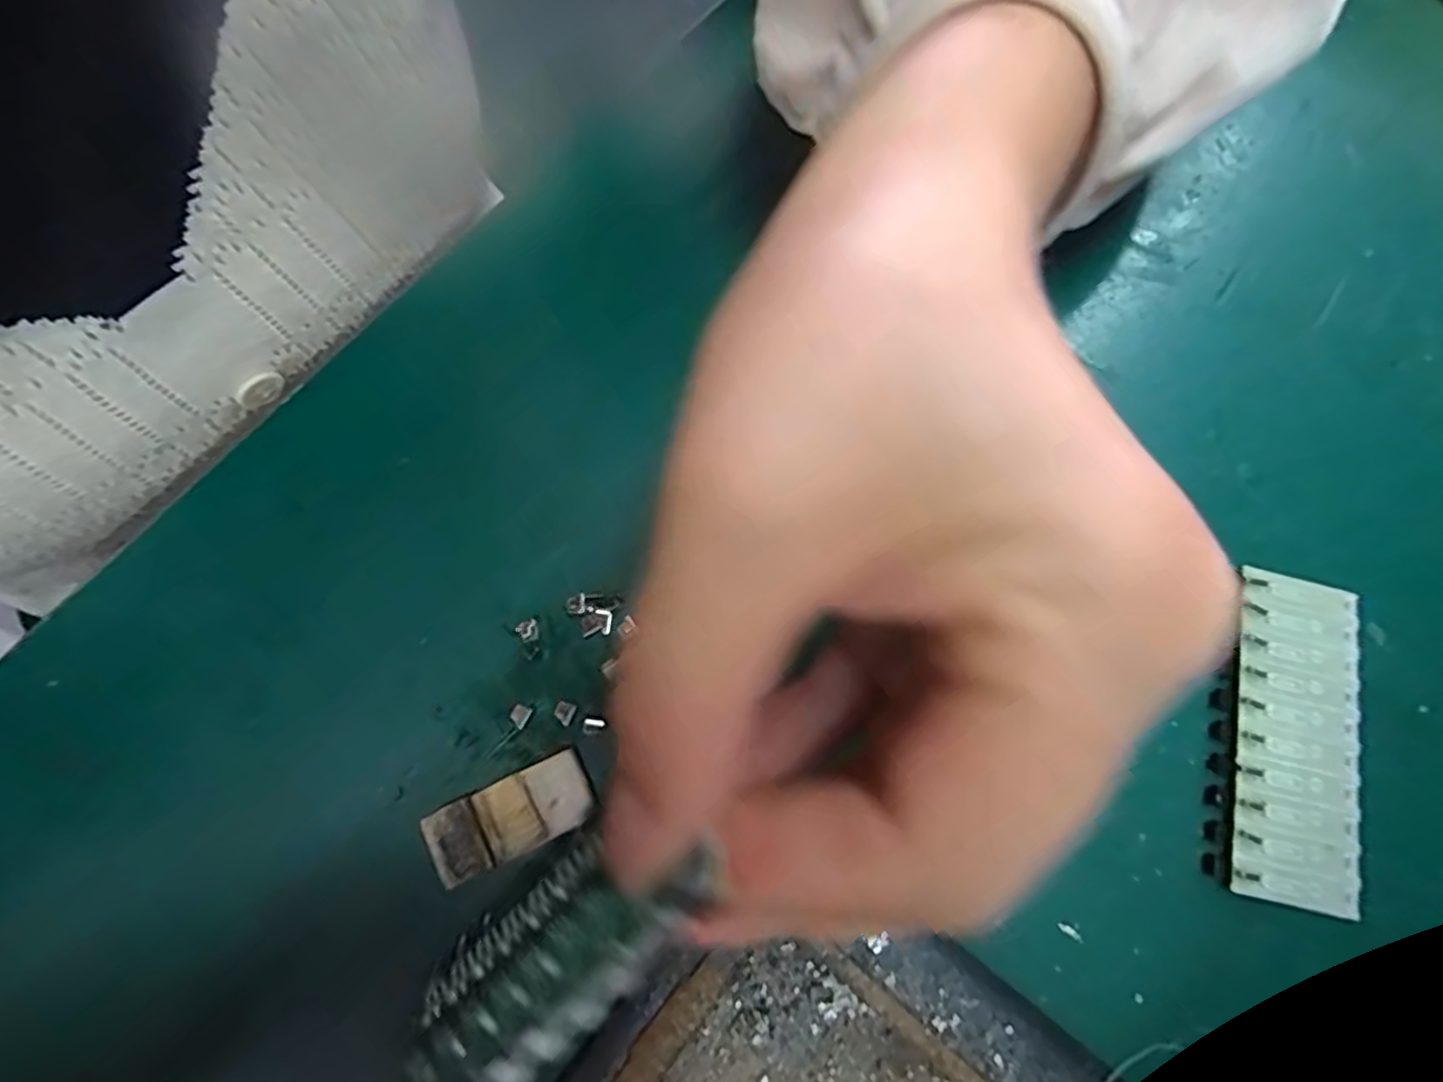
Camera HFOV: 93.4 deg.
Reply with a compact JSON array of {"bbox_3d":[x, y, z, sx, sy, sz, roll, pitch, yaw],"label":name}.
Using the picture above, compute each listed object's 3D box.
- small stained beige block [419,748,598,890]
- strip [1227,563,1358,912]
[{"bbox_3d":[-0.052,0.067,0.166,0.039,0.005,0.017,-25,74,-7],"label":"small stained beige block"},{"bbox_3d":[0.144,0.049,0.171,0.032,0.008,0.079,12,76,4],"label":"strip"}]

